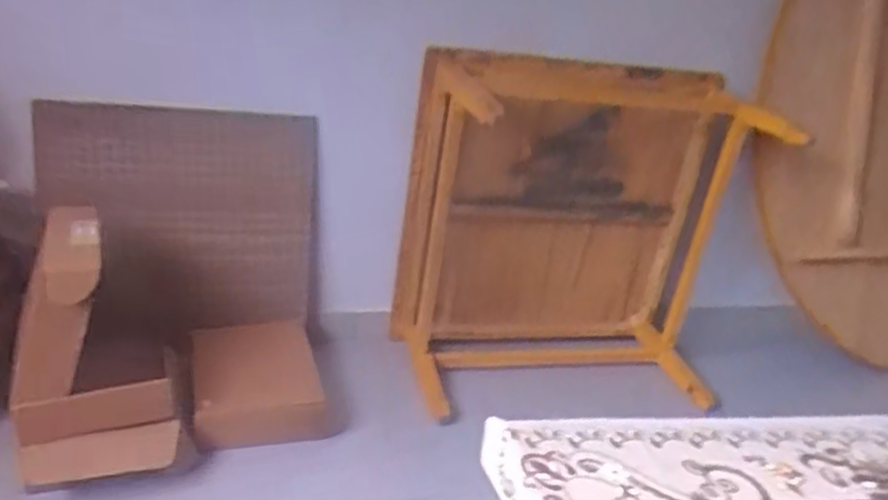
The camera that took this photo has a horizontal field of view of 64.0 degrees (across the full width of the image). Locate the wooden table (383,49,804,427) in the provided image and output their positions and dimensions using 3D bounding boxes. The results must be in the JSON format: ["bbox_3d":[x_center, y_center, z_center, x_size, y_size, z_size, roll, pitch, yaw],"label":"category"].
[{"bbox_3d":[0.300,-0.041,1.675,0.781,0.755,0.487,6,21,-7],"label":"wooden table"}]

